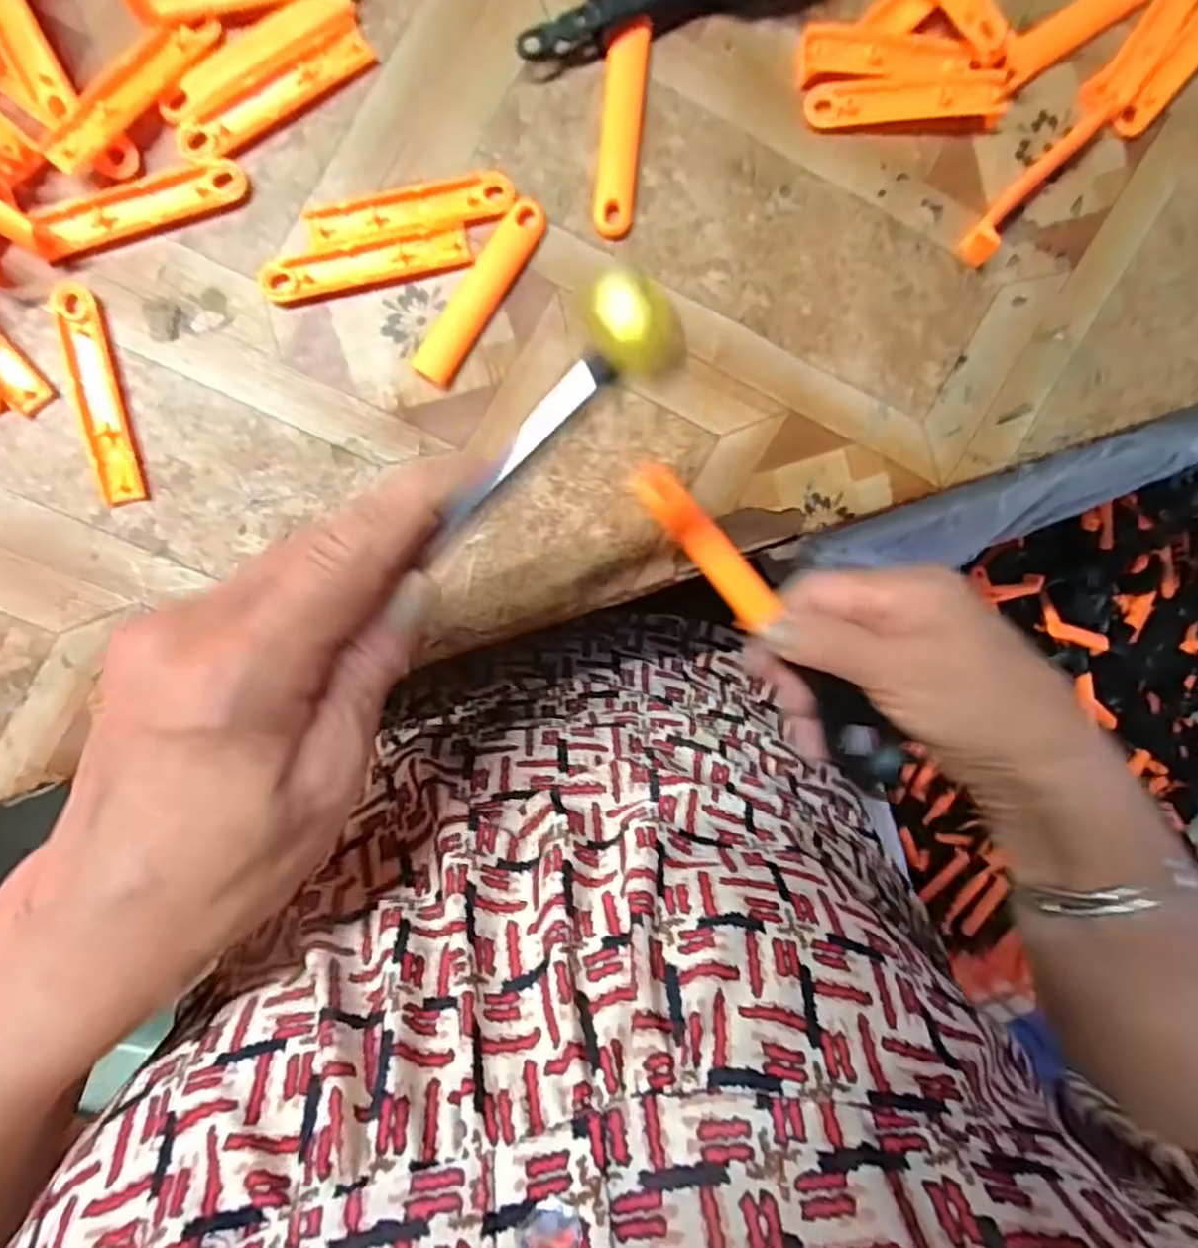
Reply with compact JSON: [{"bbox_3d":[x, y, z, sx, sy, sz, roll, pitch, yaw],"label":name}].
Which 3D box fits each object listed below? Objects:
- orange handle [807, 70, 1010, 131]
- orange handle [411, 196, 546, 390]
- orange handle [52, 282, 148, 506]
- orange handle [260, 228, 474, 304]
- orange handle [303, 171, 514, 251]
[{"bbox_3d":[0.120,-0.200,0.265,0.078,0.010,0.017,-8,97,-5],"label":"orange handle"},{"bbox_3d":[-0.044,-0.125,0.259,0.017,0.004,0.075,32,92,-8],"label":"orange handle"},{"bbox_3d":[-0.181,-0.083,0.250,0.013,0.006,0.078,-12,97,-5],"label":"orange handle"},{"bbox_3d":[-0.086,-0.133,0.255,0.075,0.004,0.015,-14,97,-5],"label":"orange handle"},{"bbox_3d":[-0.069,-0.153,0.256,0.075,0.004,0.017,-14,97,-5],"label":"orange handle"}]

